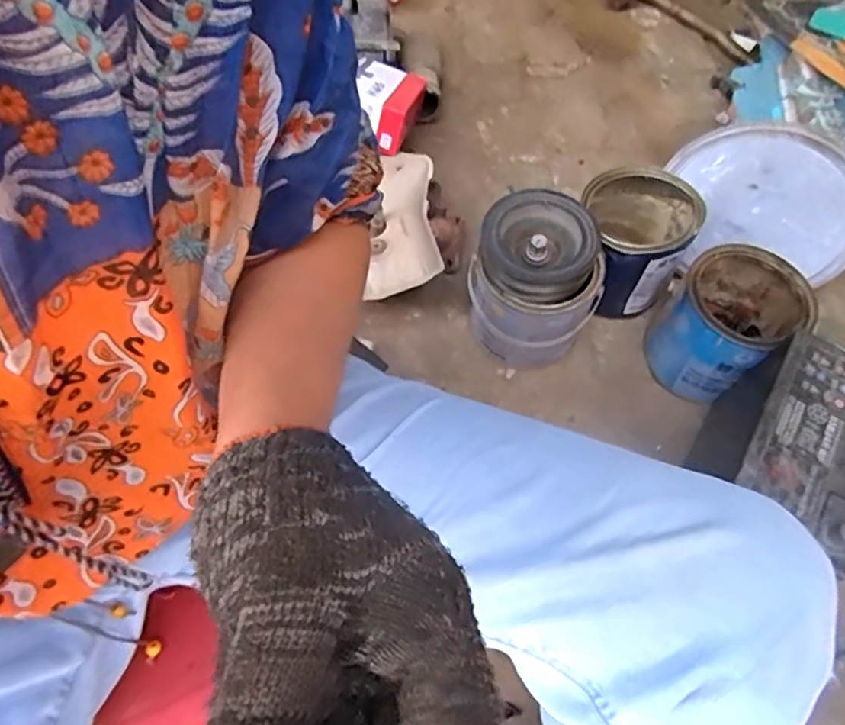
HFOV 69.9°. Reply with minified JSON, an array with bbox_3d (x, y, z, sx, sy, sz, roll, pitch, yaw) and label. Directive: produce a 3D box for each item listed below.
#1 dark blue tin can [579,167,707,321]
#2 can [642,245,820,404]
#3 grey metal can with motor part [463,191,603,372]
[{"bbox_3d":[0.284,-0.159,0.868,0.157,0.162,0.188,37,67,18],"label":"dark blue tin can"},{"bbox_3d":[0.393,-0.048,0.802,0.156,0.152,0.134,-39,68,-19],"label":"can"},{"bbox_3d":[0.140,-0.087,0.788,0.151,0.199,0.156,1,60,-1],"label":"grey metal can with motor part"}]

